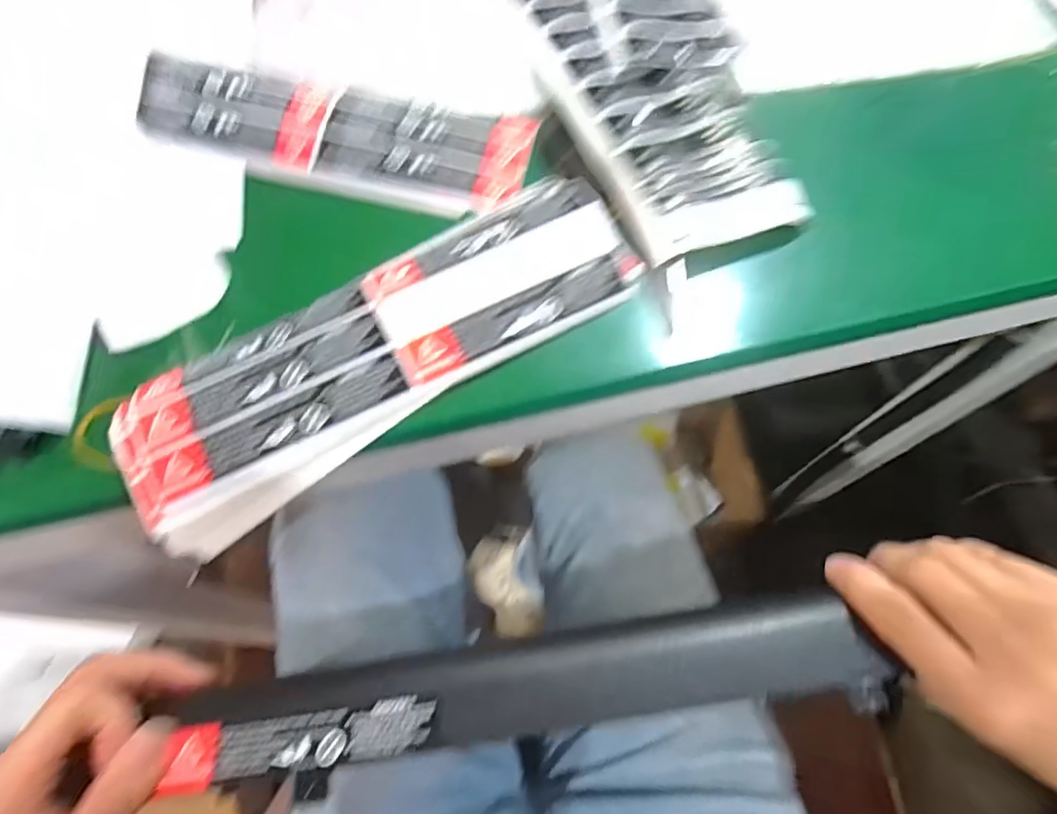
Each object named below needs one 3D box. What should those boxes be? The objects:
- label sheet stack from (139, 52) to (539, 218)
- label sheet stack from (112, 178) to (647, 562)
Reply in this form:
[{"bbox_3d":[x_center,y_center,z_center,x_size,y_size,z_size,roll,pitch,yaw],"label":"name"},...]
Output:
[{"bbox_3d":[-0.112,-0.162,0.334,0.225,0.017,0.069,12,74,1],"label":"label sheet stack"},{"bbox_3d":[-0.068,-0.035,0.272,0.254,0.020,0.077,-32,68,-12],"label":"label sheet stack"}]

